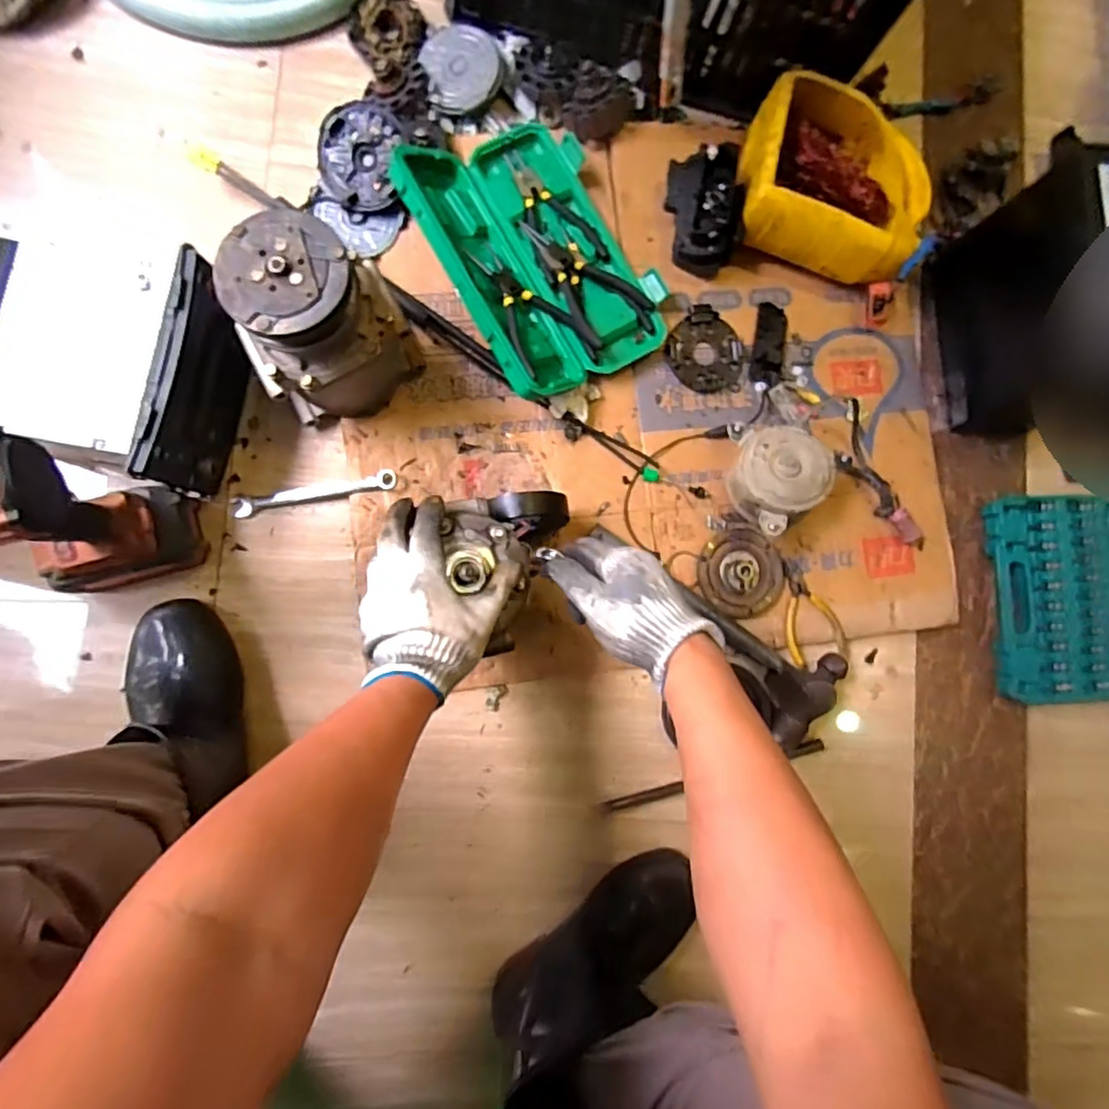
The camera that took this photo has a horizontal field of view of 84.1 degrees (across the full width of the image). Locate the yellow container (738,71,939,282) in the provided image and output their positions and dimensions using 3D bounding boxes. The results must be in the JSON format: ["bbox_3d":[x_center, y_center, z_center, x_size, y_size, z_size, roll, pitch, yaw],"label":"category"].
[{"bbox_3d":[0.327,-0.422,0.712,0.220,0.094,0.188,17,84,-6],"label":"yellow container"}]

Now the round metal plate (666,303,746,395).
[{"bbox_3d":[0.177,-0.235,0.719,0.093,0.015,0.082,44,81,-3],"label":"round metal plate"}]

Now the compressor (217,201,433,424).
[{"bbox_3d":[-0.215,-0.210,0.575,0.144,0.193,0.122,-38,92,-9],"label":"compressor"}]

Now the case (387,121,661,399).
[{"bbox_3d":[-0.017,-0.325,0.663,0.209,0.078,0.288,-29,90,-9],"label":"case"}]

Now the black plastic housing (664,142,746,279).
[{"bbox_3d":[0.168,-0.388,0.698,0.071,0.080,0.121,-11,87,-9],"label":"black plastic housing"}]

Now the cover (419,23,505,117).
[{"bbox_3d":[-0.101,-0.546,0.694,0.090,0.029,0.085,-12,88,-9],"label":"cover"}]

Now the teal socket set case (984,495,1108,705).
[{"bbox_3d":[0.754,0.054,0.788,0.434,0.029,0.251,-1,86,-8],"label":"teal socket set case"}]

